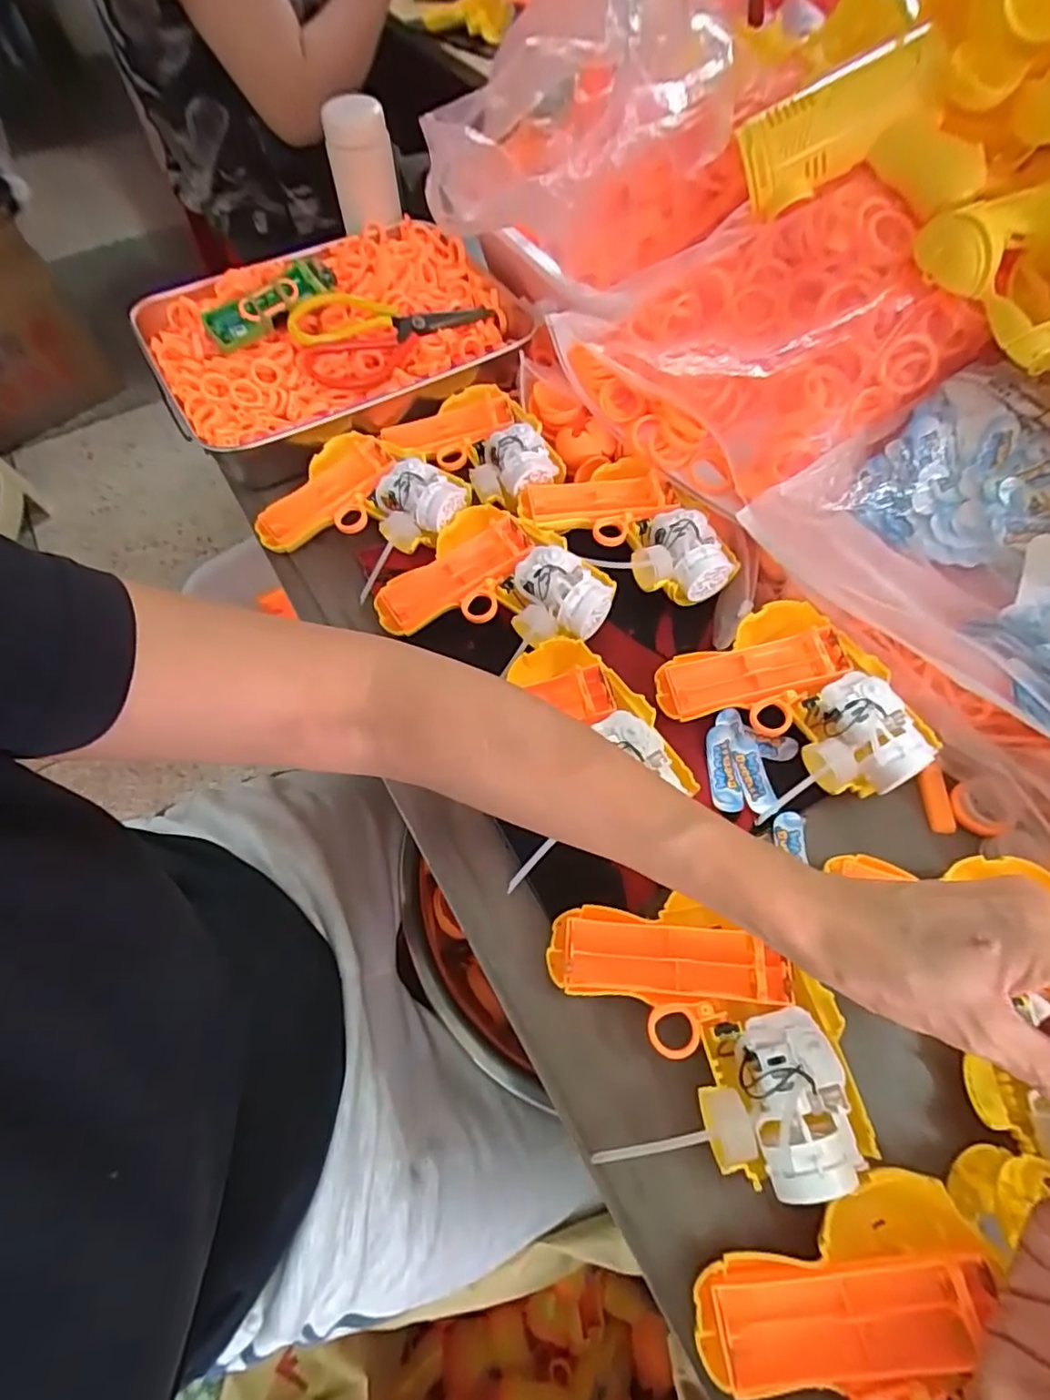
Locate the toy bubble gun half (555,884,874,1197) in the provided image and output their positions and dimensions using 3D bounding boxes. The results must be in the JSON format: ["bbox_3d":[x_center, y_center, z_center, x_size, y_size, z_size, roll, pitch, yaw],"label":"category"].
[{"bbox_3d":[0.083,0.160,0.295,0.129,0.033,0.131,-9,61,-4],"label":"toy bubble gun half"}]

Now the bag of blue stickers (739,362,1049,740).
[{"bbox_3d":[0.298,-0.082,0.370,0.164,0.060,0.262,-45,69,3],"label":"bag of blue stickers"}]

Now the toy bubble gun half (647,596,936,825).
[{"bbox_3d":[0.164,0.005,0.379,0.117,0.037,0.134,-26,64,-12],"label":"toy bubble gun half"}]

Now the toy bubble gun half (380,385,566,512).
[{"bbox_3d":[-0.041,-0.204,0.494,0.102,0.027,0.135,-32,65,-15],"label":"toy bubble gun half"}]

